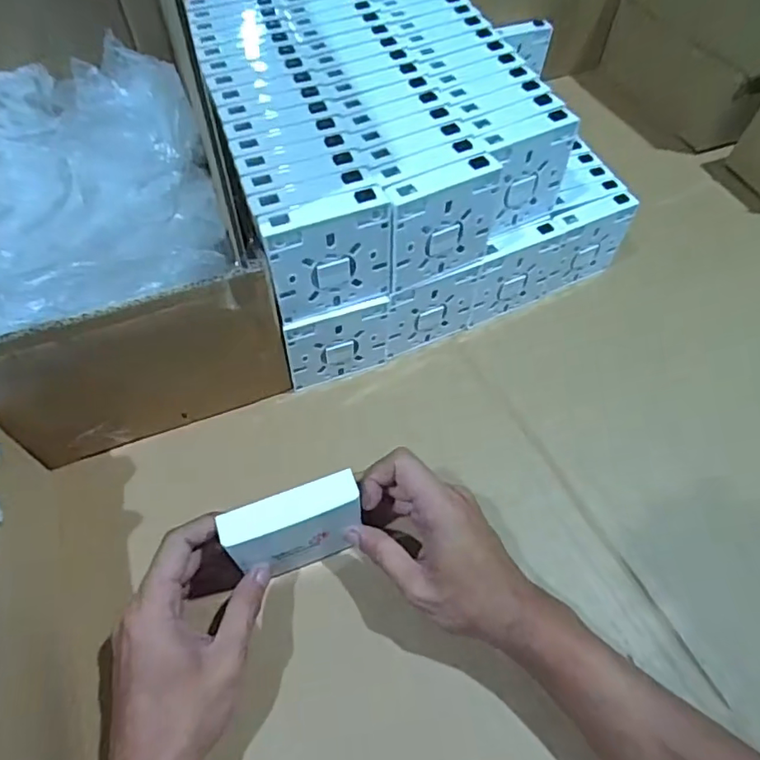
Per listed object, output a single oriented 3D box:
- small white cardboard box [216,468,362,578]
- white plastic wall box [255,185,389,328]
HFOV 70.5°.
[{"bbox_3d":[-0.053,0.096,0.349,0.083,0.061,0.026,-16,55,-11],"label":"small white cardboard box"},{"bbox_3d":[-0.035,-0.085,0.380,0.085,0.087,0.018,-19,56,-13],"label":"white plastic wall box"}]

